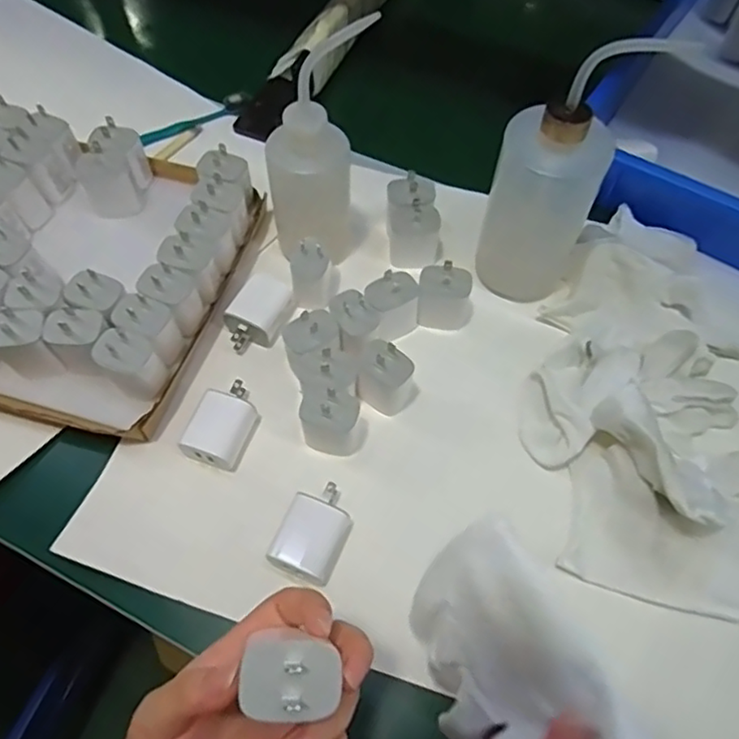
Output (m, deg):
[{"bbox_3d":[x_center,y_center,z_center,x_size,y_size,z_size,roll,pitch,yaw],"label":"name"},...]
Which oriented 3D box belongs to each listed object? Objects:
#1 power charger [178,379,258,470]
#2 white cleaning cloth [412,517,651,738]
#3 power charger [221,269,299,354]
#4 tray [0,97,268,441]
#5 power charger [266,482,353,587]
[{"bbox_3d":[-0.107,0.040,0.458,0.037,0.027,0.063,18,63,9],"label":"power charger"},{"bbox_3d":[0.056,0.139,0.273,0.016,0.097,0.117,1,42,-36],"label":"white cleaning cloth"},{"bbox_3d":[-0.091,-0.044,0.505,0.044,0.023,0.062,35,76,6],"label":"power charger"},{"bbox_3d":[-0.290,-0.099,0.510,0.340,0.066,0.253,12,61,7],"label":"tray"},{"bbox_3d":[-0.037,0.110,0.417,0.042,0.026,0.060,22,64,11],"label":"power charger"}]

